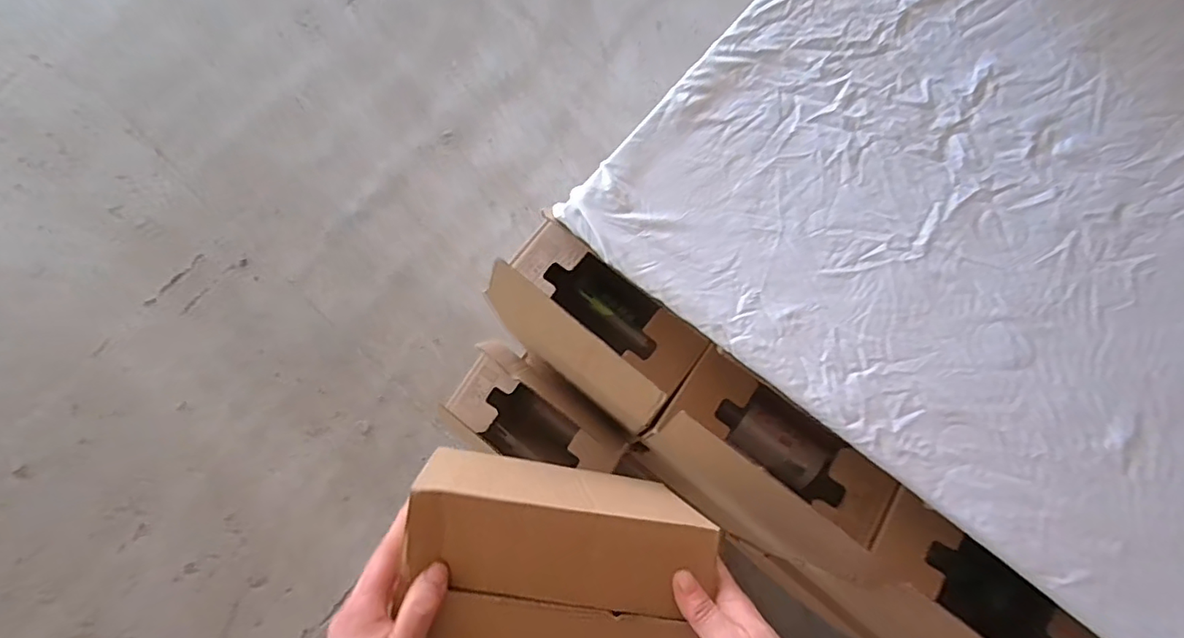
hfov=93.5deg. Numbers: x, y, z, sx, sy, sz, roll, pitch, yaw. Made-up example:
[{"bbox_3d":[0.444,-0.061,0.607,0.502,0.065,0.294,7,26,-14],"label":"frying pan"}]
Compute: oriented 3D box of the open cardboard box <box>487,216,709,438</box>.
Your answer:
[{"bbox_3d":[0.009,0.002,0.630,0.217,0.171,0.117,37,80,9],"label":"open cardboard box"}]

